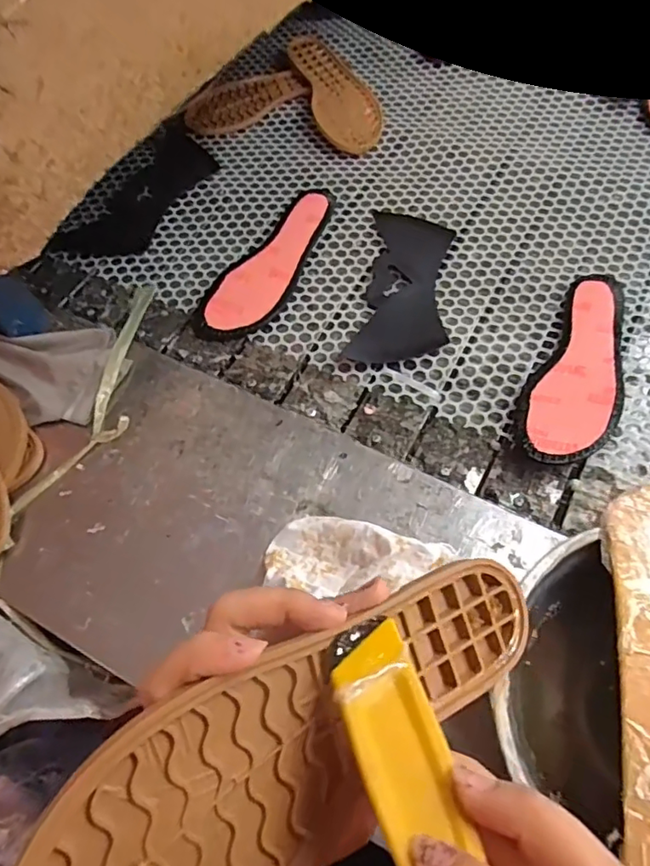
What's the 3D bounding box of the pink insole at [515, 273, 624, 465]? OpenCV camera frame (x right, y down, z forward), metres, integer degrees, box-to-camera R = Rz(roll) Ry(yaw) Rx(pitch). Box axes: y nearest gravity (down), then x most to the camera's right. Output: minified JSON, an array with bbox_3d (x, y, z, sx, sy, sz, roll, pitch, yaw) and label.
[{"bbox_3d":[0.233,-0.062,0.503,0.075,0.026,0.222,20,65,13],"label":"pink insole"}]

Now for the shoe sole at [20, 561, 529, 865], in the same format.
[{"bbox_3d":[-0.001,0.117,0.217,0.234,0.009,0.082,-22,94,-32],"label":"shoe sole"}]

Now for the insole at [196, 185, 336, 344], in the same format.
[{"bbox_3d":[-0.056,-0.188,0.591,0.078,0.014,0.232,24,65,15],"label":"insole"}]

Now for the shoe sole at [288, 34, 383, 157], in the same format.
[{"bbox_3d":[0.013,-0.456,0.726,0.083,0.021,0.245,-14,62,-5],"label":"shoe sole"}]

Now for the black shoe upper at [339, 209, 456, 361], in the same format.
[{"bbox_3d":[0.085,-0.156,0.574,0.088,0.005,0.205,10,63,8],"label":"black shoe upper"}]

